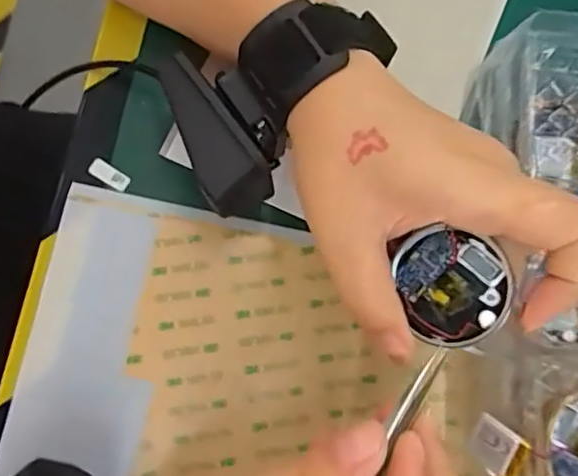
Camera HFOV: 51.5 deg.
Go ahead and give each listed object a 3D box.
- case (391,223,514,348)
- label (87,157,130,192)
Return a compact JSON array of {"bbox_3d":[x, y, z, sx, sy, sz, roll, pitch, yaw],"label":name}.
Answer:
[{"bbox_3d":[0.060,0.018,0.215,0.037,0.012,0.039,-20,89,24],"label":"case"},{"bbox_3d":[-0.088,-0.031,0.290,0.021,0.004,0.009,33,80,1],"label":"label"}]

